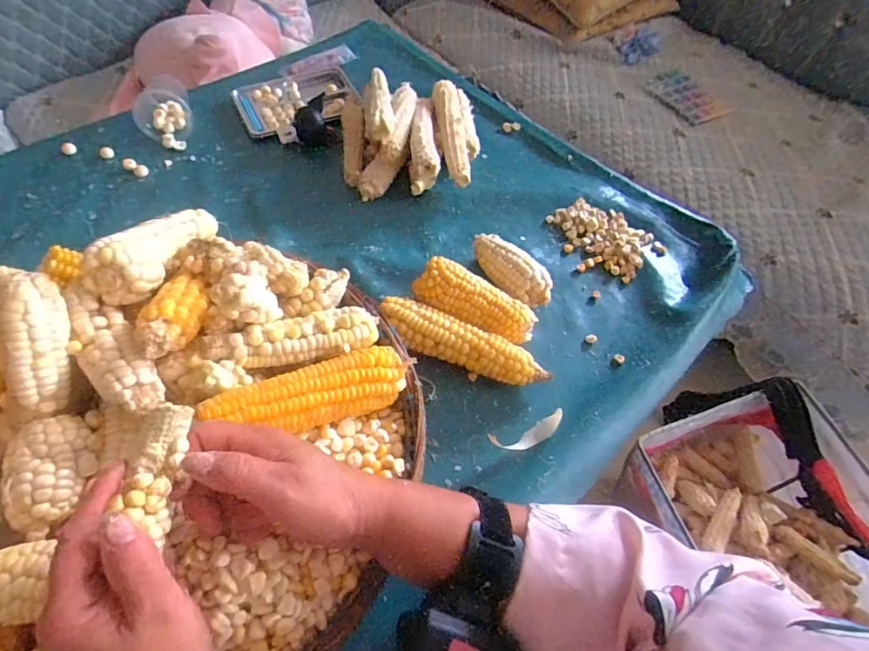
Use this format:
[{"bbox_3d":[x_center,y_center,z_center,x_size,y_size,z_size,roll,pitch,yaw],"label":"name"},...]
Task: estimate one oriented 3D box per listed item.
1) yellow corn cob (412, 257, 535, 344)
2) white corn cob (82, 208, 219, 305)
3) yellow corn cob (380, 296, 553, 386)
[{"bbox_3d":[0.038,-0.017,0.478,0.118,0.051,0.043,24,59,11],"label":"yellow corn cob"},{"bbox_3d":[-0.213,-0.066,0.391,0.035,0.042,0.142,8,31,1],"label":"white corn cob"},{"bbox_3d":[0.025,0.021,0.456,0.158,0.043,0.034,20,58,8],"label":"yellow corn cob"}]

